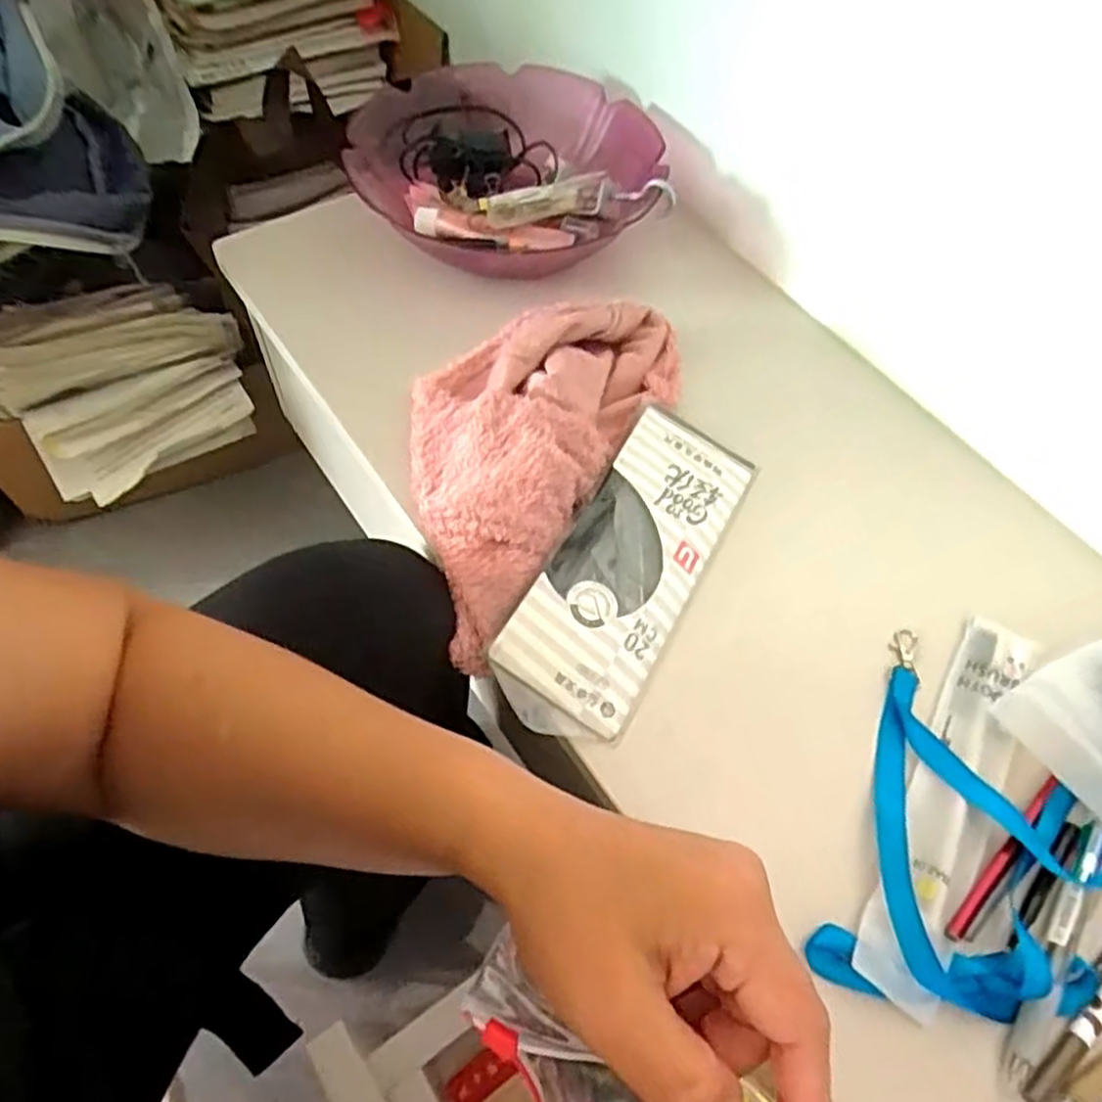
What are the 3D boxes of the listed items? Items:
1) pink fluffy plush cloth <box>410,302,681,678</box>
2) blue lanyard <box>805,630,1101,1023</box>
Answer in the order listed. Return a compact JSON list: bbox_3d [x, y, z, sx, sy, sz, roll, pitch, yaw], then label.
[{"bbox_3d":[-0.029,-0.078,0.486,0.150,0.039,0.286,28,60,14],"label":"pink fluffy plush cloth"},{"bbox_3d":[0.208,0.140,0.381,0.115,0.011,0.184,25,60,12],"label":"blue lanyard"}]

